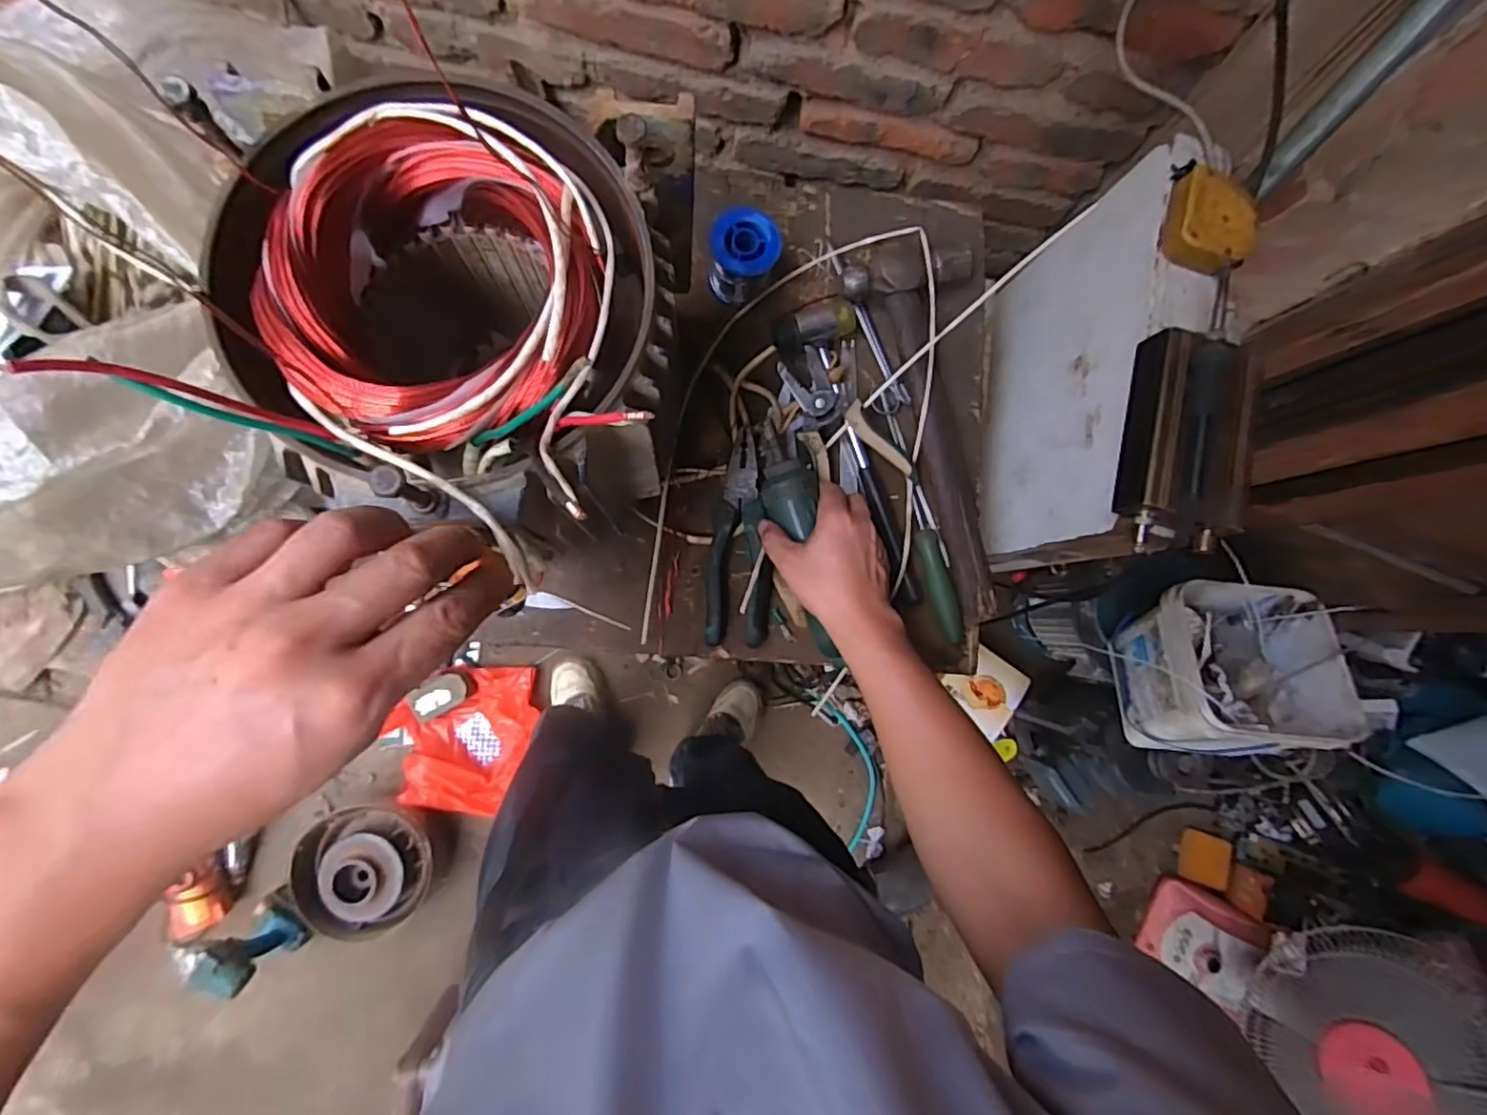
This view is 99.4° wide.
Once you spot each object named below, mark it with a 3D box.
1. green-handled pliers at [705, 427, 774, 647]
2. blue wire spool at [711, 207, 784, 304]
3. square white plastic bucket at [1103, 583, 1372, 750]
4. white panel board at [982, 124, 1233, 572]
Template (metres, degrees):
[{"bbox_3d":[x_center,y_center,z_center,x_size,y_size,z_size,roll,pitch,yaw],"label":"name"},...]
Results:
[{"bbox_3d":[-0.002,-0.016,0.570,0.058,0.033,0.187,2,84,-6],"label":"green-handled pliers"},{"bbox_3d":[-0.001,-0.281,0.589,0.060,0.062,0.061,1,84,-6],"label":"blue wire spool"},{"bbox_3d":[0.730,0.173,0.960,0.231,0.200,0.233,3,67,-2],"label":"square white plastic bucket"},{"bbox_3d":[0.336,-0.173,0.643,0.072,0.255,0.360,8,84,-5],"label":"white panel board"}]

